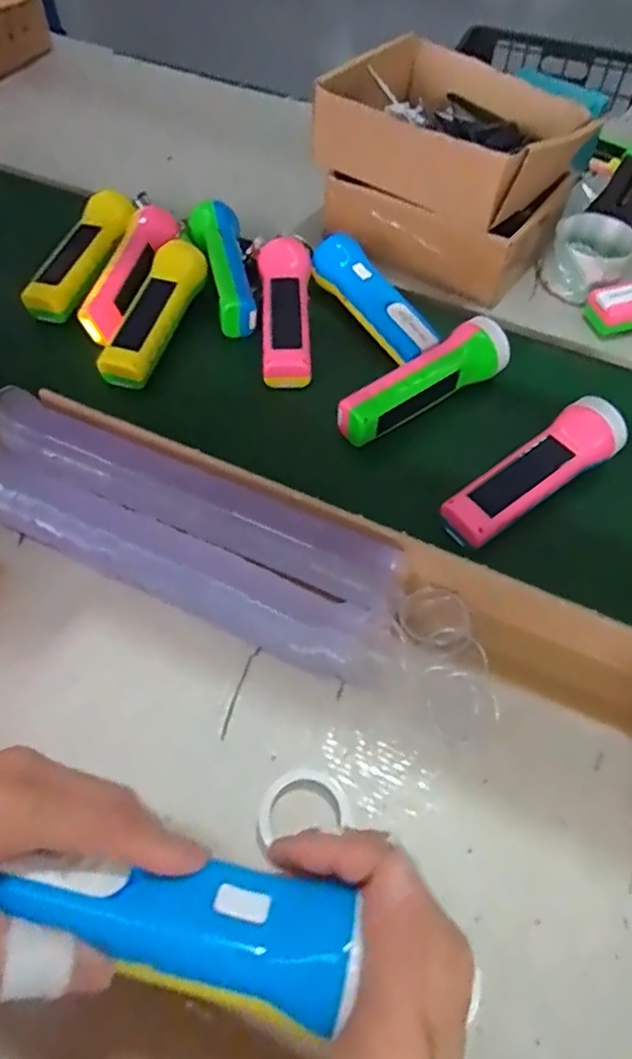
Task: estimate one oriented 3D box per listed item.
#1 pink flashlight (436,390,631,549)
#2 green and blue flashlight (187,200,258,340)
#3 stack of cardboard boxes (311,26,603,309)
[{"bbox_3d":[0.170,-0.042,0.501,0.162,0.047,0.045,-32,67,-20],"label":"pink flashlight"},{"bbox_3d":[-0.092,-0.257,0.622,0.051,0.037,0.153,-8,61,-8],"label":"green and blue flashlight"},{"bbox_3d":[0.140,-0.374,0.646,0.226,0.137,0.204,32,63,14],"label":"stack of cardboard boxes"}]

